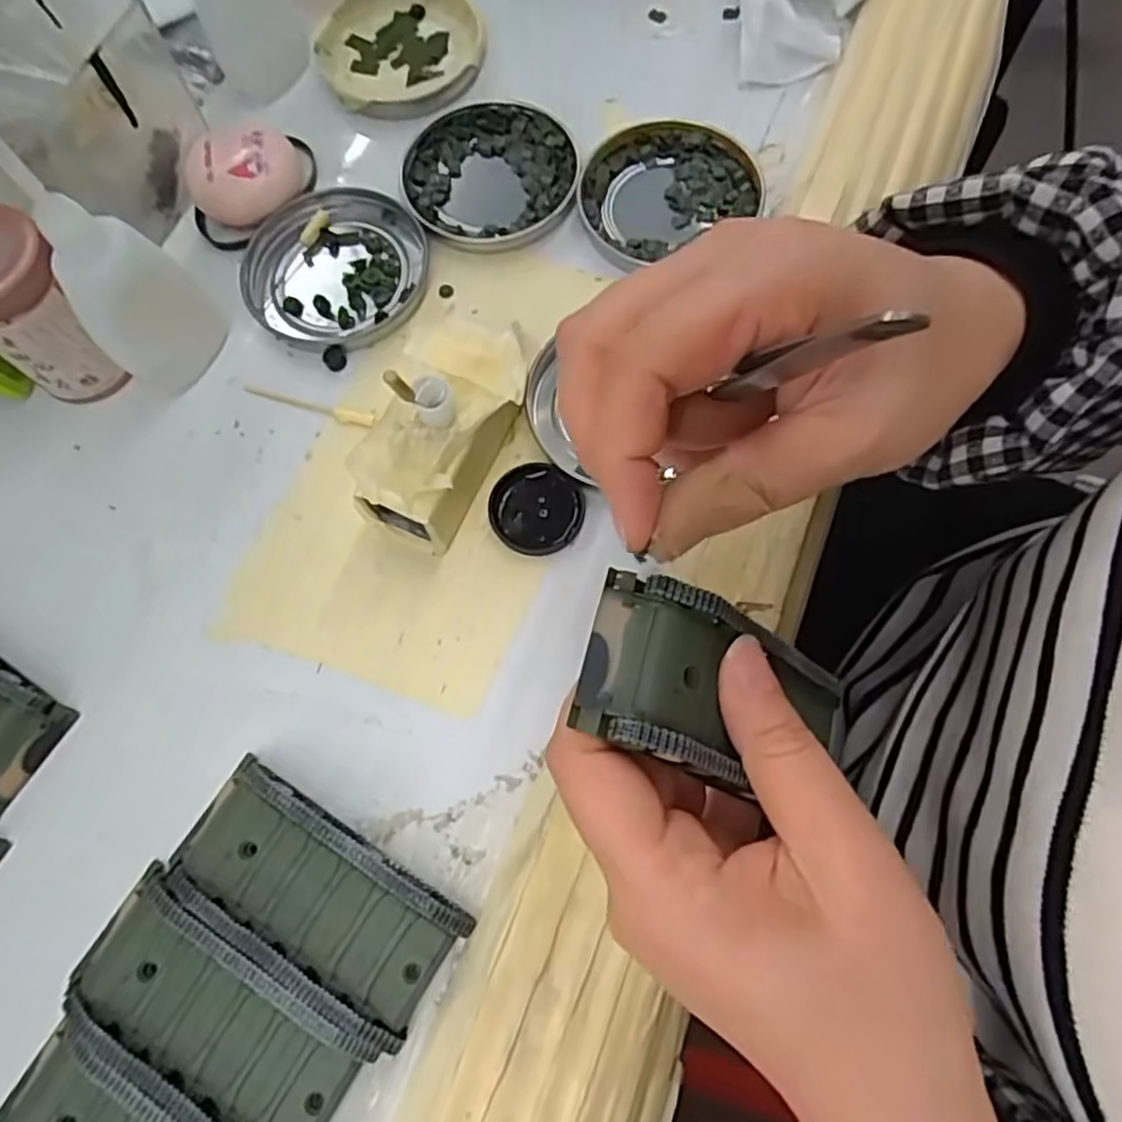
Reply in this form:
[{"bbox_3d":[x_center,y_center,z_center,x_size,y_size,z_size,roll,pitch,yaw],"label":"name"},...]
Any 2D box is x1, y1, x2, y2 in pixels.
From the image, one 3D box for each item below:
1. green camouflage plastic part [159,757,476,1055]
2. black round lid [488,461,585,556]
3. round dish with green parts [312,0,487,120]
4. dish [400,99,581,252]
[{"bbox_3d":[-0.080,0.106,0.238,0.094,0.017,0.043,31,75,10],"label":"green camouflage plastic part"},{"bbox_3d":[-0.009,-0.020,0.282,0.035,0.006,0.034,0,72,1],"label":"black round lid"},{"bbox_3d":[-0.078,-0.249,0.360,0.078,0.012,0.081,-1,71,3],"label":"round dish with green parts"},{"bbox_3d":[-0.032,-0.175,0.334,0.077,0.010,0.075,0,72,1],"label":"dish"}]

